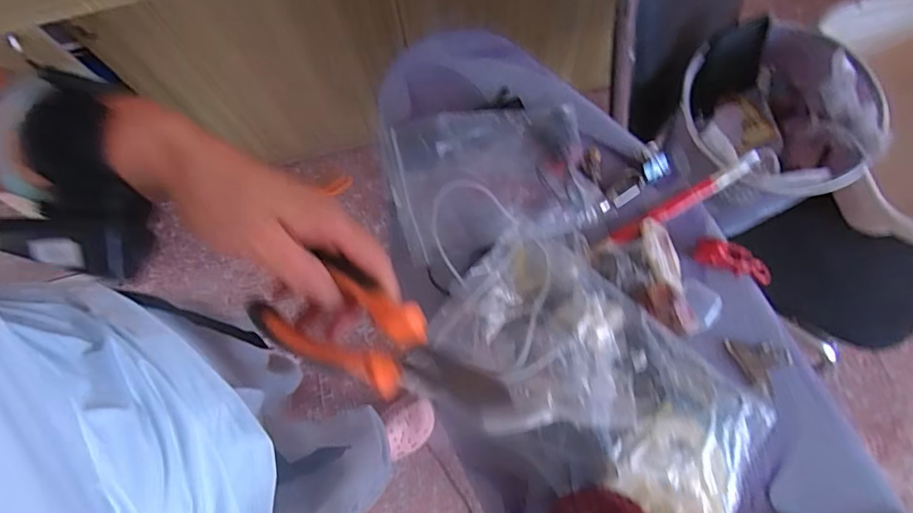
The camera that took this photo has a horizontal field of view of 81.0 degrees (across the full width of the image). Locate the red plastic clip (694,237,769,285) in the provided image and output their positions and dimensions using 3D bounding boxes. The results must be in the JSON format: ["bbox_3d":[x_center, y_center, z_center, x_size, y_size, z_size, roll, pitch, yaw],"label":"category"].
[{"bbox_3d":[0.245,0.004,0.469,0.074,0.019,0.022,19,76,-9],"label":"red plastic clip"}]

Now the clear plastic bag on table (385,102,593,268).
[{"bbox_3d":[0.030,-0.071,0.477,0.172,0.024,0.130,-11,74,0],"label":"clear plastic bag on table"}]

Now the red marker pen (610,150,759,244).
[{"bbox_3d":[0.208,-0.051,0.484,0.157,0.010,0.016,-30,75,-5],"label":"red marker pen"}]

